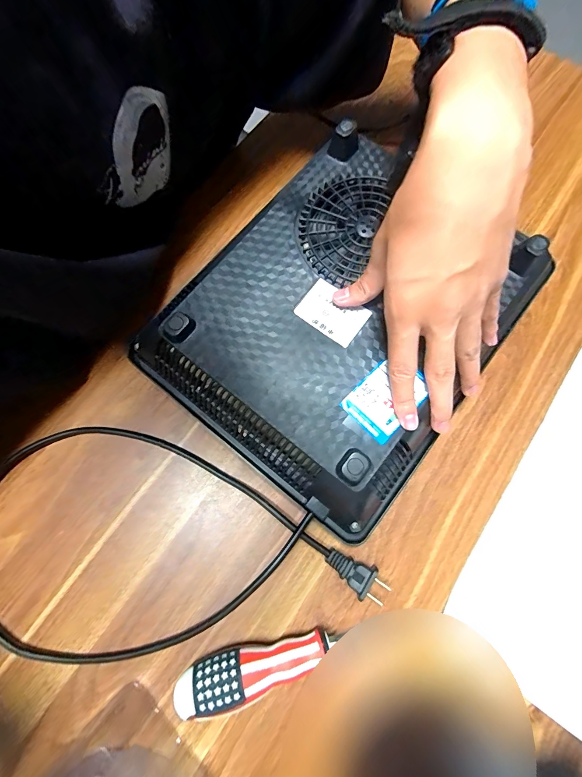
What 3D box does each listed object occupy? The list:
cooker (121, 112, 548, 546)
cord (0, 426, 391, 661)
[{"bbox_3d":[0.047,-0.063,0.300,0.252,0.048,0.301,40,80,9],"label":"cooker"},{"bbox_3d":[-0.109,0.149,0.276,0.346,0.017,0.190,25,78,6],"label":"cord"}]

